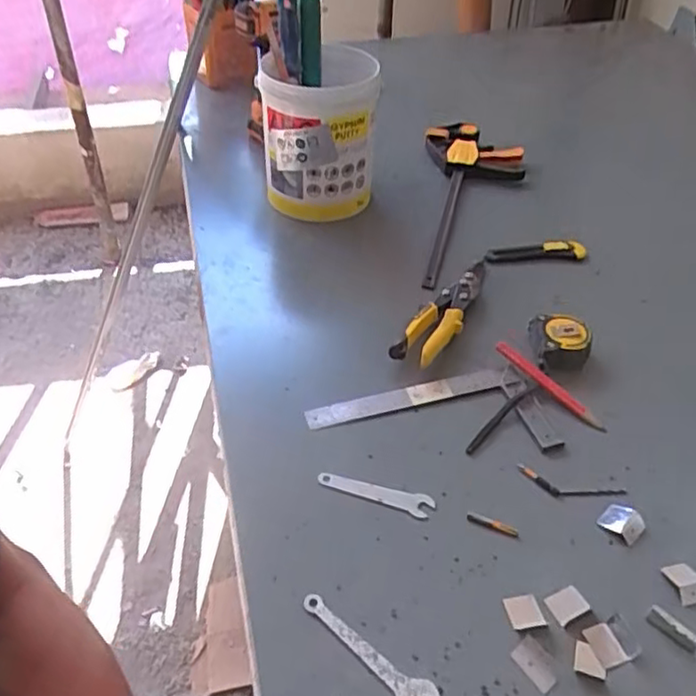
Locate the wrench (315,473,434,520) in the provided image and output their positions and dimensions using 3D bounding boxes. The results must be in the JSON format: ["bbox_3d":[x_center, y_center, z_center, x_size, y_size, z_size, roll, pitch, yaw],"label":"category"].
[{"bbox_3d":[0.026,0.143,0.641,0.115,0.004,0.023,11,43,10],"label":"wrench"}]

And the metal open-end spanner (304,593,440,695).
[{"bbox_3d":[0.016,0.243,0.529,0.031,0.004,0.133,-33,53,-32],"label":"metal open-end spanner"}]

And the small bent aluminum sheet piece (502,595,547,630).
[{"bbox_3d":[0.148,0.222,0.553,0.028,0.006,0.029,-5,43,-7],"label":"small bent aluminum sheet piece"}]

